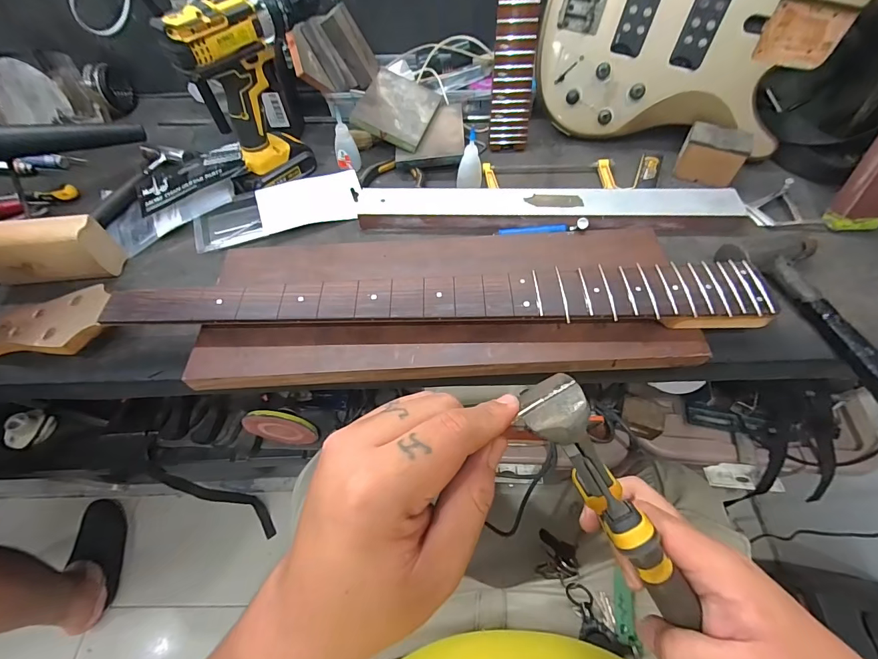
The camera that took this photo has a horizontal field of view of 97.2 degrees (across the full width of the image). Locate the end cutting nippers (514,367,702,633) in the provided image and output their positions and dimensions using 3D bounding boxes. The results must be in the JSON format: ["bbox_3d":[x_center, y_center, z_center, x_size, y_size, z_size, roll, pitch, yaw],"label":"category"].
[{"bbox_3d":[0.094,0.094,0.201,0.031,0.032,0.152,-37,99,-21],"label":"end cutting nippers"}]

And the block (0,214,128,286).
[{"bbox_3d":[-0.447,-0.091,0.438,0.125,0.075,0.054,-3,56,0],"label":"block"}]

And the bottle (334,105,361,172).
[{"bbox_3d":[-0.132,-0.264,0.541,0.029,0.075,0.027,-31,61,-18],"label":"bottle"}]

